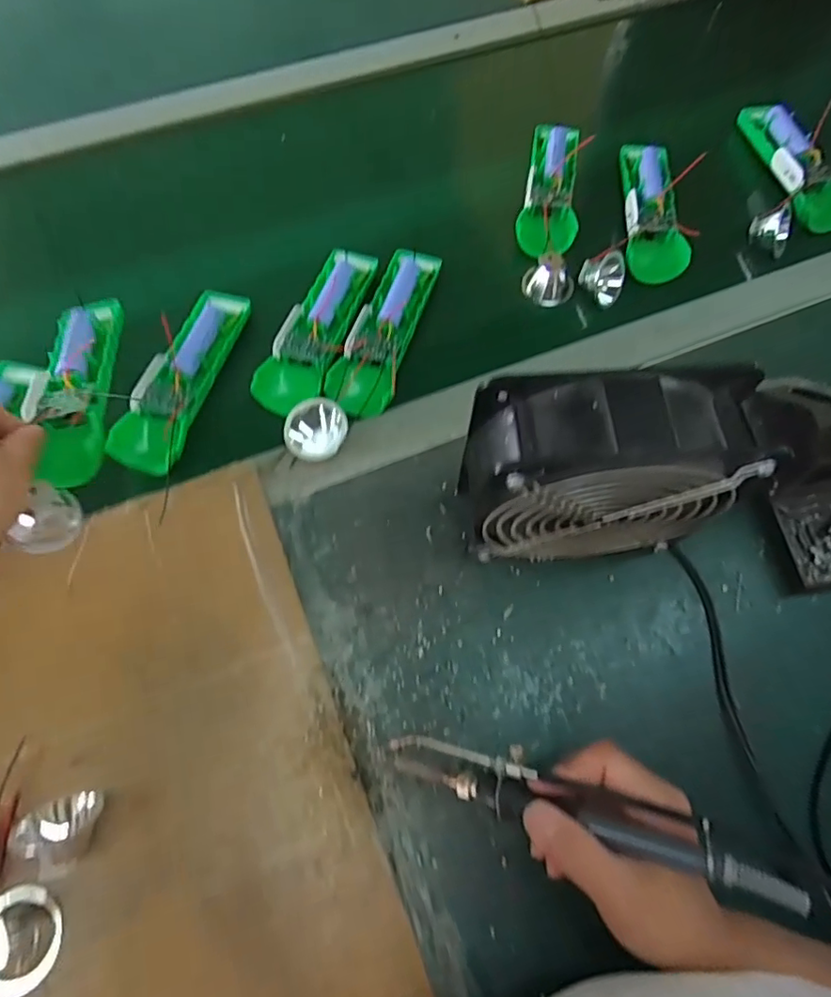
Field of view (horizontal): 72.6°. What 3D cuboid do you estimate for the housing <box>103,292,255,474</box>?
[{"bbox_3d":[-0.182,-0.097,0.441,0.050,0.026,0.163,15,69,3],"label":"housing"}]

